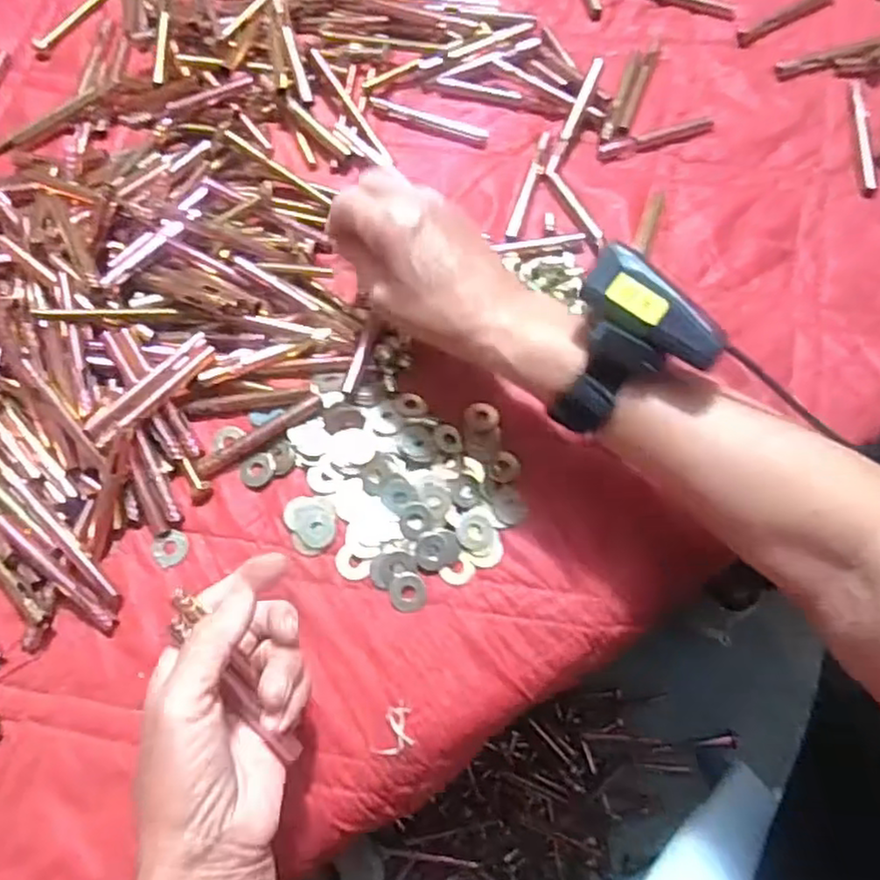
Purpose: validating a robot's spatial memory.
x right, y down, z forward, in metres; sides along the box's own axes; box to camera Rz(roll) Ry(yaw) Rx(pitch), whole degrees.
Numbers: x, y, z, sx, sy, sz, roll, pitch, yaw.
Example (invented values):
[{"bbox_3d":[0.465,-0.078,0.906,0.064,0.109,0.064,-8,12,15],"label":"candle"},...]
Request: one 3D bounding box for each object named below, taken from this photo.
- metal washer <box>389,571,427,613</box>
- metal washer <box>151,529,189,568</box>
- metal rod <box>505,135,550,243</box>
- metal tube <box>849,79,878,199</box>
[{"bbox_3d":[-0.019,0.089,0.398,0.021,0.004,0.023,-3,85,5],"label":"metal washer"},{"bbox_3d":[-0.162,0.065,0.404,0.021,0.004,0.020,0,72,1],"label":"metal washer"},{"bbox_3d":[0.063,-0.178,0.472,0.010,0.007,0.087,18,74,7],"label":"metal rod"},{"bbox_3d":[0.300,-0.215,0.478,0.012,0.005,0.097,4,72,3],"label":"metal tube"}]

